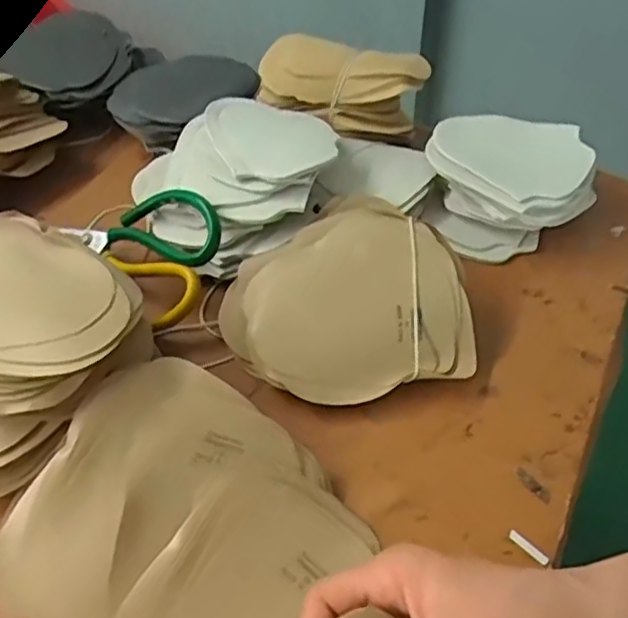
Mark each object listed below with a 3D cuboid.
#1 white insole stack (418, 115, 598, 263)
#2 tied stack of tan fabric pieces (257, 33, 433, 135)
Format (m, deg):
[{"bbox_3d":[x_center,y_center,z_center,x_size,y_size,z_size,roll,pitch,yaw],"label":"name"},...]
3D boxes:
[{"bbox_3d":[0.158,-0.107,0.551,0.135,0.061,0.132,26,53,23],"label":"white insole stack"},{"bbox_3d":[0.027,-0.211,0.615,0.150,0.056,0.082,9,49,10],"label":"tied stack of tan fabric pieces"}]

